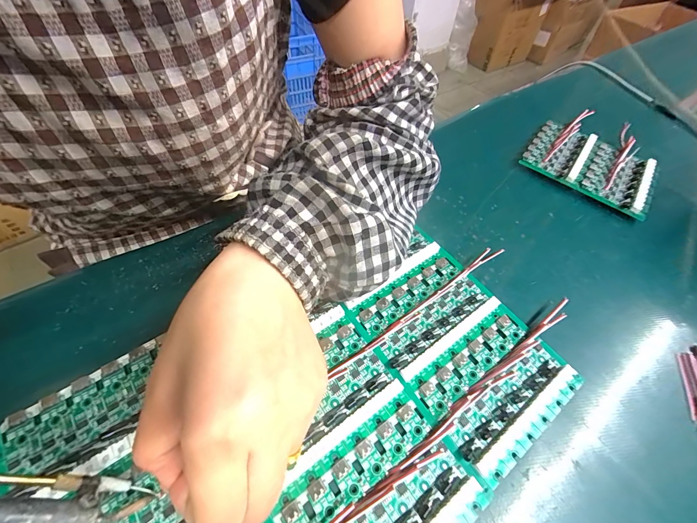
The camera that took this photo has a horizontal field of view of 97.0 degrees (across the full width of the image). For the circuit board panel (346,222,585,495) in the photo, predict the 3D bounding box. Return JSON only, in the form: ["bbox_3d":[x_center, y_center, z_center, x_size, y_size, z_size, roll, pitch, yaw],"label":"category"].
[{"bbox_3d":[0.073,0.052,0.219,0.100,0.009,0.147,-31,63,-23],"label":"circuit board panel"}]

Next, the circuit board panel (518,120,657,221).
[{"bbox_3d":[0.264,-0.106,0.340,0.124,0.024,0.100,34,59,18],"label":"circuit board panel"}]

